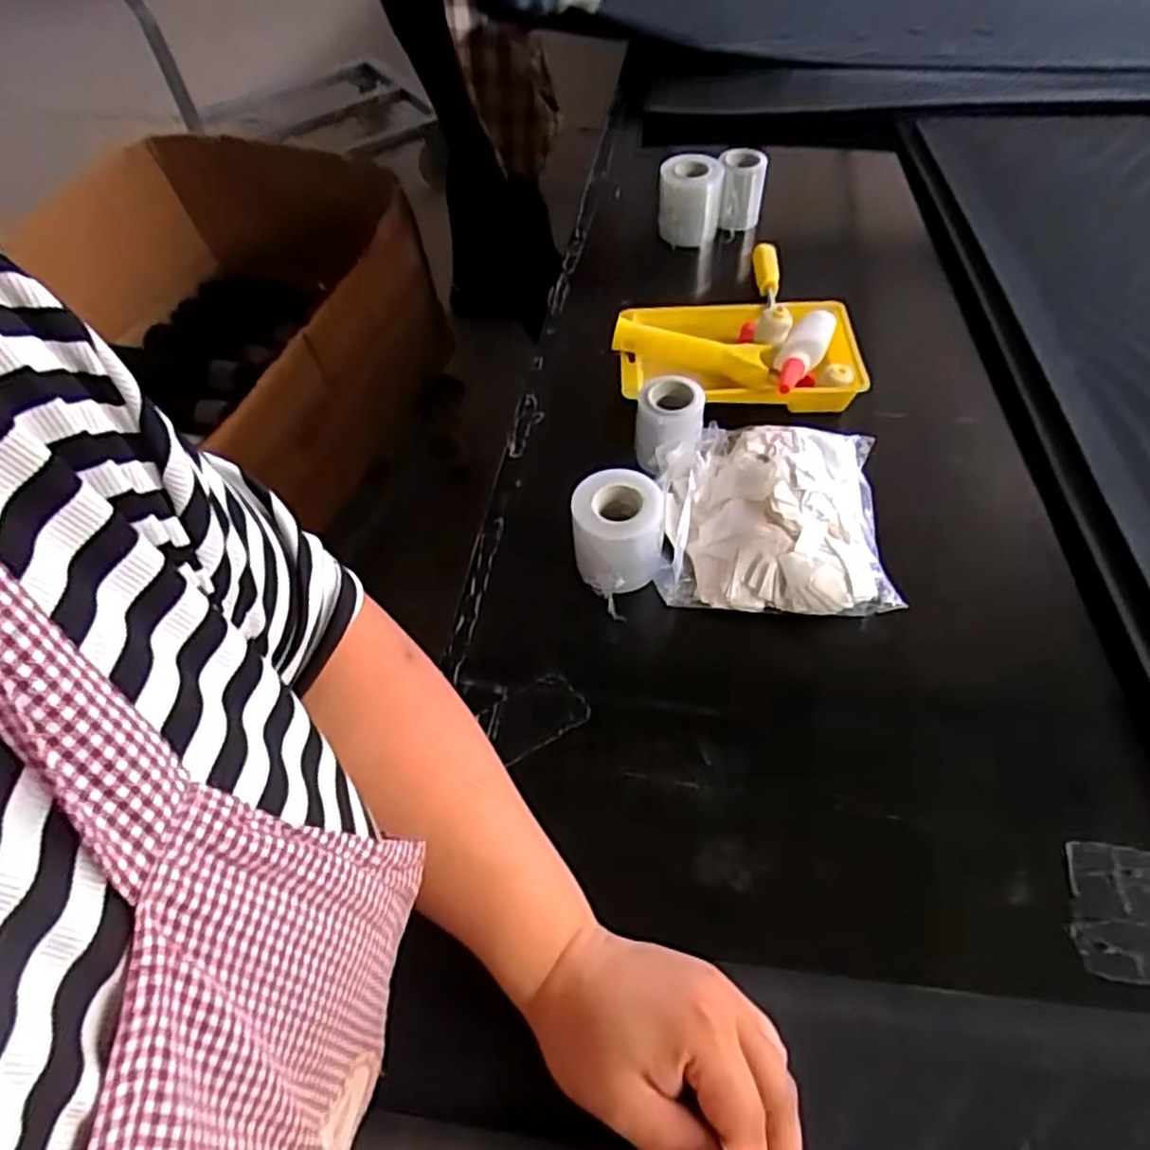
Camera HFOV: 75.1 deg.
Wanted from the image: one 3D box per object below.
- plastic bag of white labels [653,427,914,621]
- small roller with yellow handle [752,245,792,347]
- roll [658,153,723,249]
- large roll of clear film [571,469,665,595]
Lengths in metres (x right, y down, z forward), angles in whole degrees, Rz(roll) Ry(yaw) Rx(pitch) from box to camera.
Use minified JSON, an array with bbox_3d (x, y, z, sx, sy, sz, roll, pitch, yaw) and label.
[{"bbox_3d":[0.144,-0.049,0.556,0.164,0.048,0.167,2,55,4],"label":"plastic bag of white labels"},{"bbox_3d":[0.176,-0.267,0.681,0.027,0.032,0.163,3,55,4],"label":"small roller with yellow handle"},{"bbox_3d":[0.120,-0.396,0.783,0.064,0.067,0.074,5,55,6],"label":"roll"},{"bbox_3d":[0.030,-0.030,0.528,0.063,0.059,0.071,4,55,5],"label":"large roll of clear film"}]

